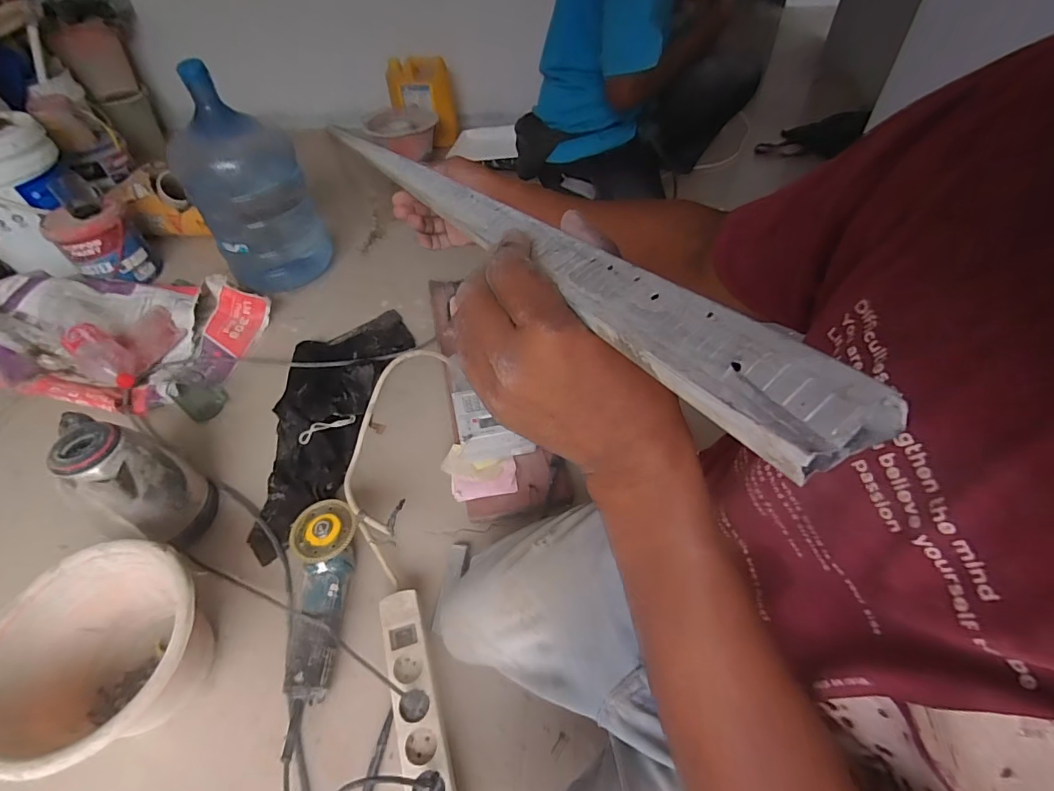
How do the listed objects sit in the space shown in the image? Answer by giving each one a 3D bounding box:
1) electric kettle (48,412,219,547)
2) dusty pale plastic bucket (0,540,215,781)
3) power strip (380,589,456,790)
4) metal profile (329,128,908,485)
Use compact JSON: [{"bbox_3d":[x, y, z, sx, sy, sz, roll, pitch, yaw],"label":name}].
[{"bbox_3d":[-0.628,0.139,0.783,0.130,0.236,0.135,23,54,22],"label":"electric kettle"},{"bbox_3d":[-0.538,0.342,0.633,0.237,0.154,0.242,-2,49,2],"label":"dusty pale plastic bucket"},{"bbox_3d":[-0.140,0.404,0.613,0.057,0.053,0.304,-16,50,-10],"label":"power strip"},{"bbox_3d":[-0.028,-0.119,0.319,0.030,0.014,0.547,-20,36,-14],"label":"metal profile"}]

